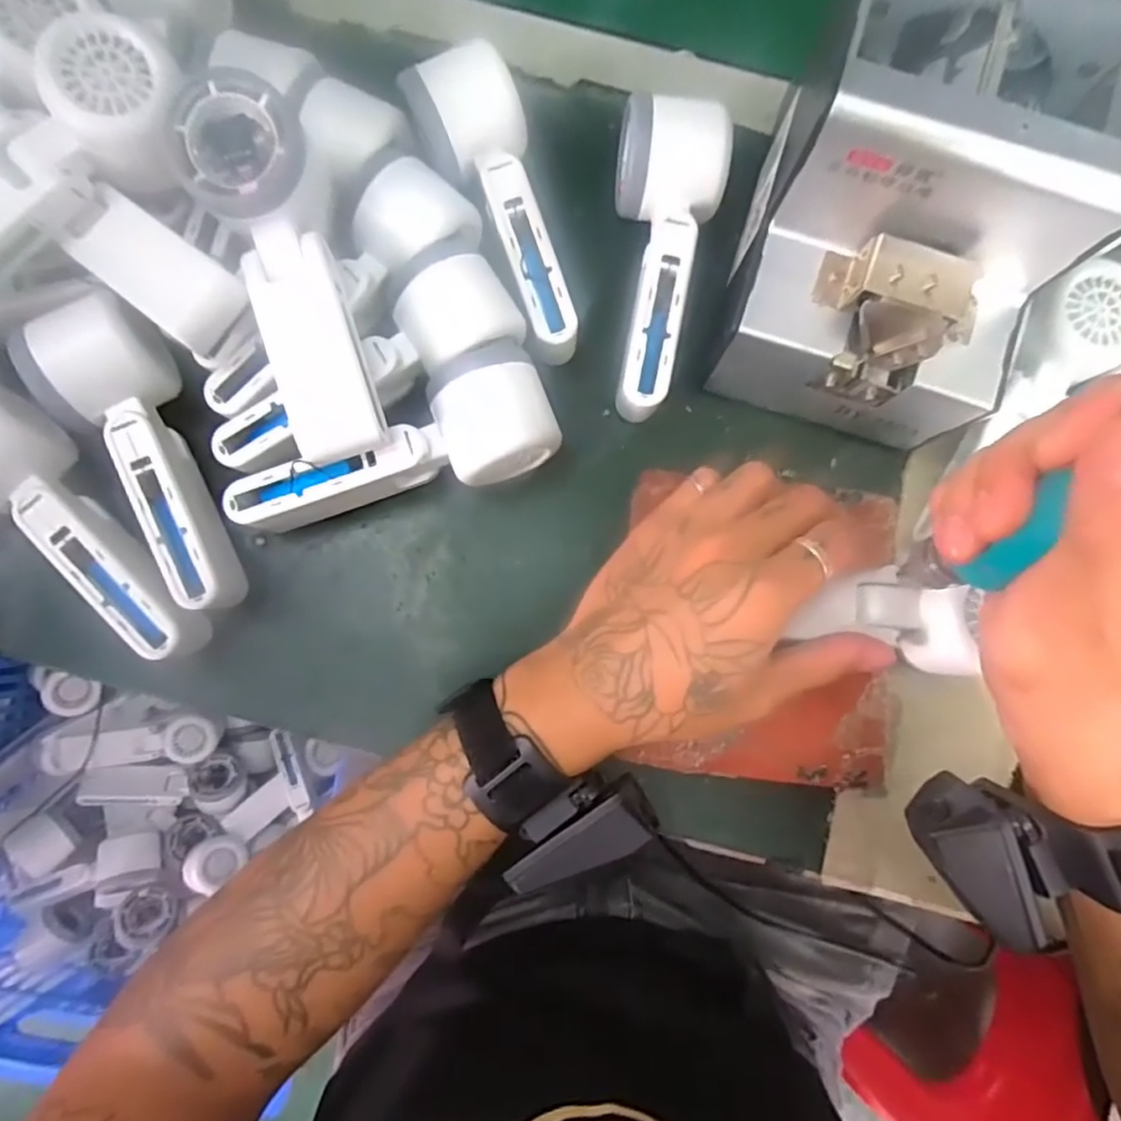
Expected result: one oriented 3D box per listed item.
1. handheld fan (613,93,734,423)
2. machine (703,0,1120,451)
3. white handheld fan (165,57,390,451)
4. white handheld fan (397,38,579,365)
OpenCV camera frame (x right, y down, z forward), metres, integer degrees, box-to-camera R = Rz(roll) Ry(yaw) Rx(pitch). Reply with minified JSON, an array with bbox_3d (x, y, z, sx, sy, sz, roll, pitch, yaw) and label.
[{"bbox_3d":[0.058,-0.154,0.351,0.055,0.063,0.153,0,83,-2],"label":"handheld fan"},{"bbox_3d":[0.159,-0.162,0.308,0.126,0.149,0.173,13,83,0],"label":"machine"},{"bbox_3d":[-0.125,-0.129,0.313,0.053,0.050,0.166,-17,98,-4],"label":"white handheld fan"},{"bbox_3d":[-0.031,-0.180,0.349,0.053,0.058,0.146,-19,84,-4],"label":"white handheld fan"}]

